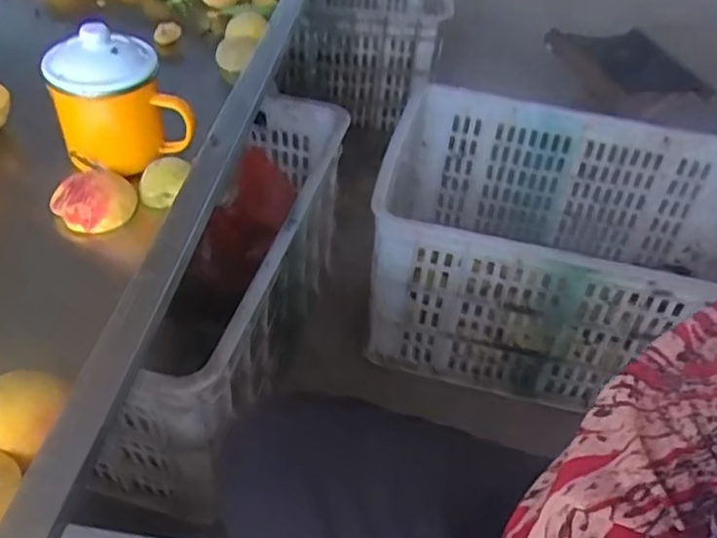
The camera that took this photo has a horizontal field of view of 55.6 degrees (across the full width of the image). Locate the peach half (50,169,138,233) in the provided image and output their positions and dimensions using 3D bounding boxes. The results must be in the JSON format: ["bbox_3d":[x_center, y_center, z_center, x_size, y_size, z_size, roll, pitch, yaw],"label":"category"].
[{"bbox_3d":[-0.223,-0.060,0.577,0.051,0.031,0.060,34,50,27],"label":"peach half"}]

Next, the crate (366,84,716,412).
[{"bbox_3d":[0.302,-0.034,1.014,0.519,0.281,0.382,12,43,7],"label":"crate"}]

